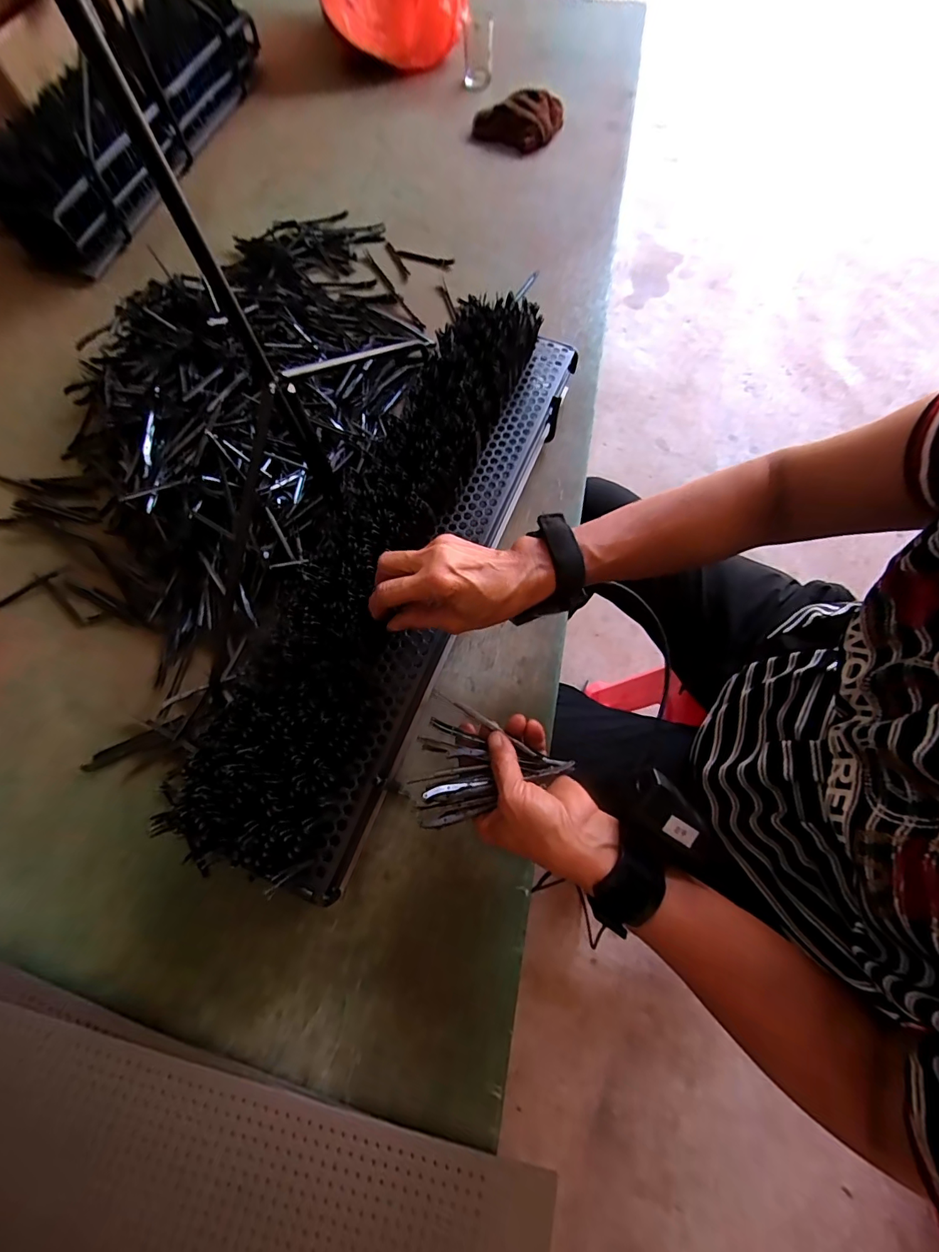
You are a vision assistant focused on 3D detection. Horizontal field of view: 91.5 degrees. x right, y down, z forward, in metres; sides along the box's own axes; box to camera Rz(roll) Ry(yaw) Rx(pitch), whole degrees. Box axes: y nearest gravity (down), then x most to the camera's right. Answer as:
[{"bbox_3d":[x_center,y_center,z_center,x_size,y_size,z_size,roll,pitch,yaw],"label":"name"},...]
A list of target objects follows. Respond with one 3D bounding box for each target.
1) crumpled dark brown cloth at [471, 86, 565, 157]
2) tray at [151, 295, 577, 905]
[{"bbox_3d":[0.078,-0.811,0.740,0.147,0.045,0.069,2,72,1],"label":"crumpled dark brown cloth"},{"bbox_3d":[-0.061,-0.067,0.423,0.131,0.090,0.556,21,71,7],"label":"tray"}]

